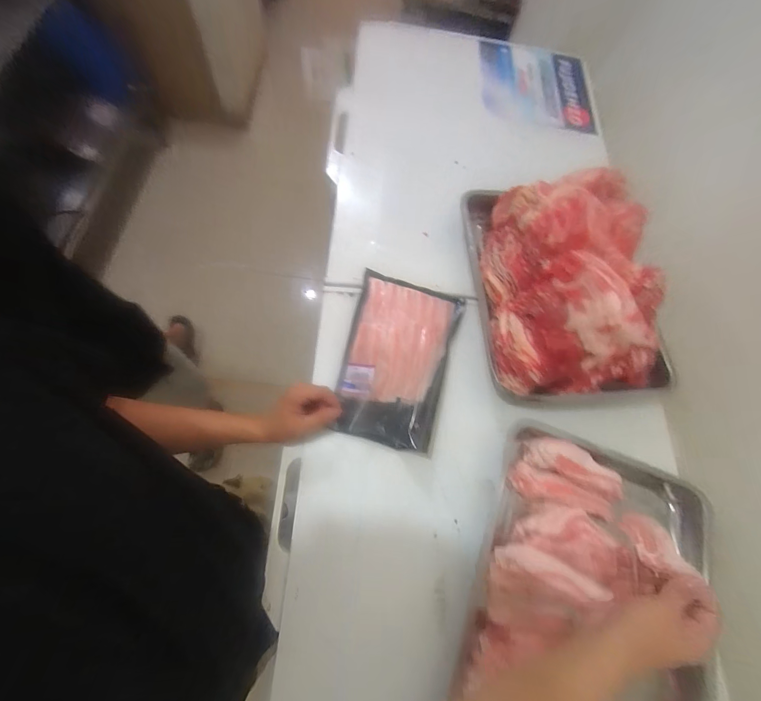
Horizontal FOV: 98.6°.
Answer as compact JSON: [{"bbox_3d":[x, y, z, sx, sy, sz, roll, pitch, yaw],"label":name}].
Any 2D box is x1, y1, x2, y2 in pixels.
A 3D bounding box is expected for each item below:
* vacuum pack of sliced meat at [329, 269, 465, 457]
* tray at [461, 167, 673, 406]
[{"bbox_3d":[0.030,0.009,0.568,0.175,0.039,0.295,13,69,4],"label":"vacuum pack of sliced meat"},{"bbox_3d":[0.341,-0.139,0.569,0.304,0.177,0.422,0,71,-8],"label":"tray"}]

